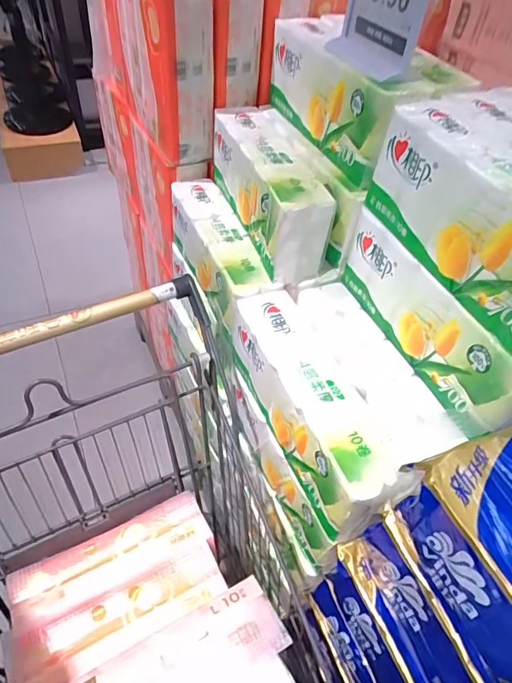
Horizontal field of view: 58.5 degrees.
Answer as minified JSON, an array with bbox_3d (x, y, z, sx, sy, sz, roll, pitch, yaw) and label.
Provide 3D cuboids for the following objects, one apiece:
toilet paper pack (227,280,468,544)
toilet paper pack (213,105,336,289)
[{"bbox_3d":[0.113,0.080,0.676,0.174,0.139,0.349,-15,48,-21],"label":"toilet paper pack"},{"bbox_3d":[0.024,-0.267,0.808,0.106,0.156,0.346,-11,46,-18],"label":"toilet paper pack"}]

